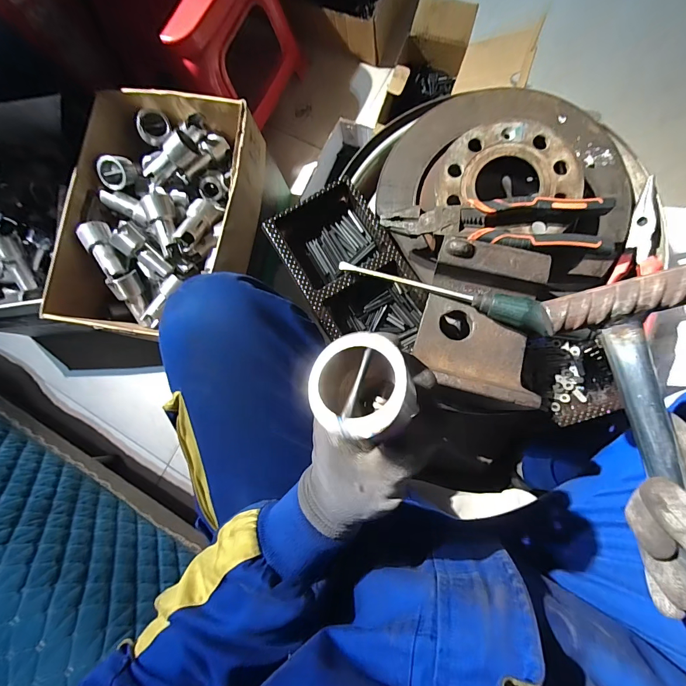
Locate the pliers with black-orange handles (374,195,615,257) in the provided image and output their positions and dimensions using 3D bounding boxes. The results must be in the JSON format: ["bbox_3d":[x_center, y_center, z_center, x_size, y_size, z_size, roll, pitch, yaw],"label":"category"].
[{"bbox_3d":[0.152,-0.119,0.365,0.216,0.030,0.052,4,85,8],"label":"pliers with black-orange handles"}]

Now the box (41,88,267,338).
[{"bbox_3d":[-0.298,-0.203,0.594,0.261,0.121,0.382,10,86,8],"label":"box"}]

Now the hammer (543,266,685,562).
[{"bbox_3d":[0.197,0.093,0.209,0.072,0.025,0.265,-14,87,6],"label":"hammer"}]

